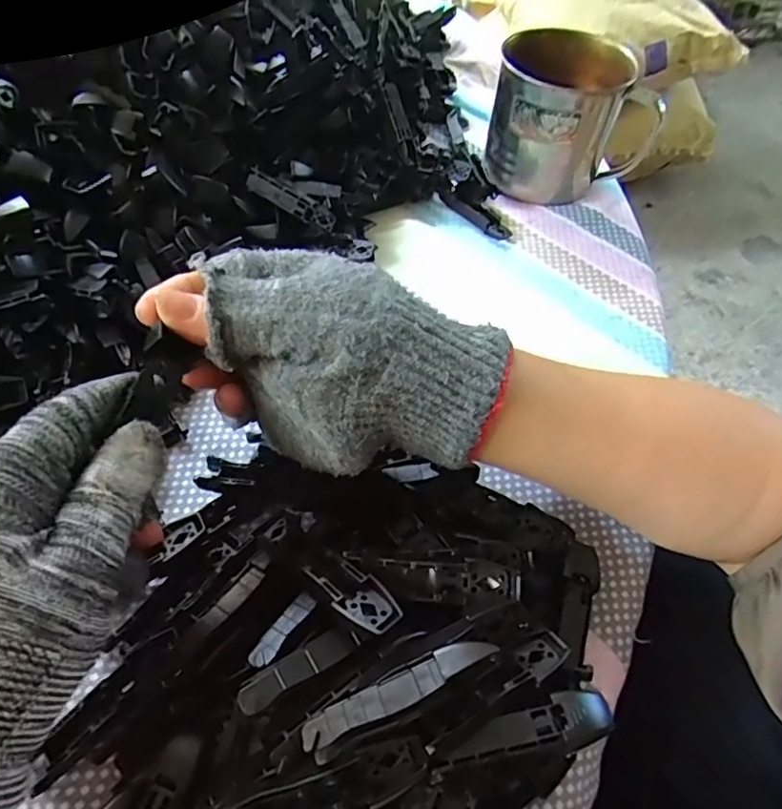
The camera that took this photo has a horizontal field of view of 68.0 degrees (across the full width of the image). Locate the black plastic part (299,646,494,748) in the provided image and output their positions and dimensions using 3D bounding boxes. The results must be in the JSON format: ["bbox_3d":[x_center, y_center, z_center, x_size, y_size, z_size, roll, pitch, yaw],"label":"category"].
[{"bbox_3d":[0.002,0.093,0.189,0.065,0.011,0.011,-20,60,-14],"label":"black plastic part"}]

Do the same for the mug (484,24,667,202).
[{"bbox_3d":[0.130,-0.211,0.427,0.113,0.083,0.096,6,57,2],"label":"mug"}]

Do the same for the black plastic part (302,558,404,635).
[{"bbox_3d":[-0.013,0.069,0.215,0.018,0.009,0.037,-38,66,-23],"label":"black plastic part"}]

